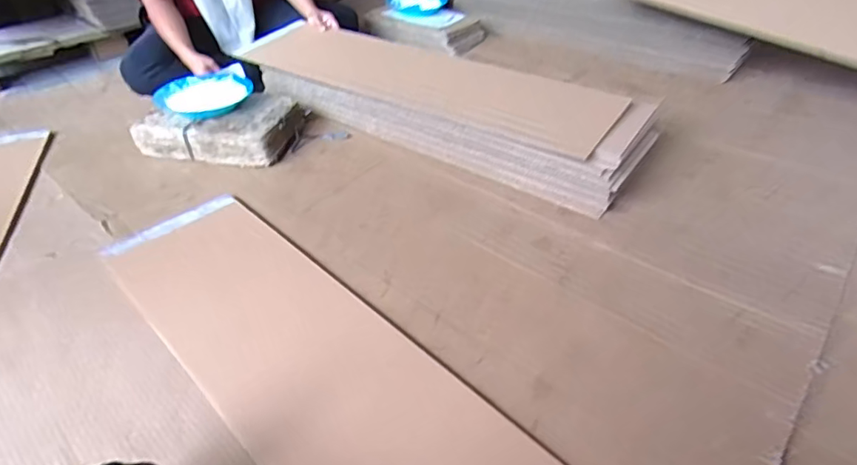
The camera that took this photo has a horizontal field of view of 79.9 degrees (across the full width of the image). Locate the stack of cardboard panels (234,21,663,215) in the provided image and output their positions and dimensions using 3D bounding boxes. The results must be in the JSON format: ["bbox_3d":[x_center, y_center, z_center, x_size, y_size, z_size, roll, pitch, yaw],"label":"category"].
[{"bbox_3d":[0.004,-0.328,1.218,0.995,0.148,0.262,23,45,24],"label":"stack of cardboard panels"}]

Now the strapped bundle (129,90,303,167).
[{"bbox_3d":[-0.497,-0.257,1.227,0.349,0.082,0.211,5,41,5],"label":"strapped bundle"}]

